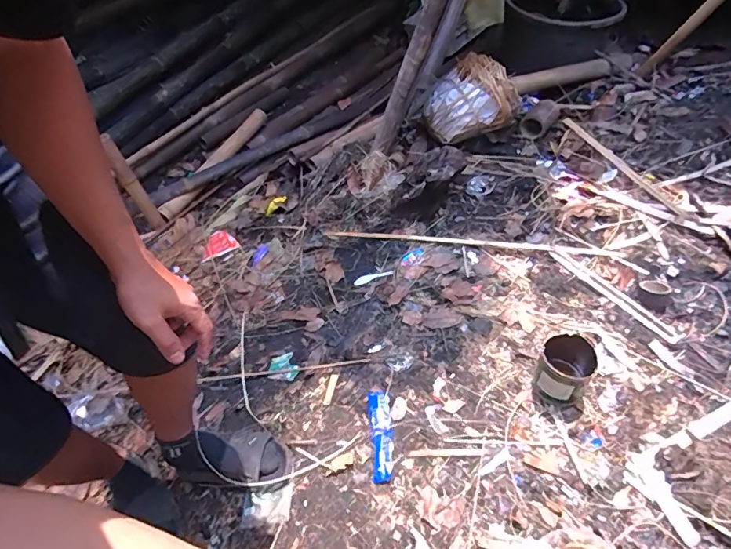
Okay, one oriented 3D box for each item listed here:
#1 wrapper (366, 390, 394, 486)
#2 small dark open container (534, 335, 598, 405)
[{"bbox_3d":[0.031,0.326,0.970,0.045,0.019,0.202,-2,40,-2],"label":"wrapper"},{"bbox_3d":[0.394,0.193,0.939,0.101,0.109,0.101,36,61,24],"label":"small dark open container"}]

